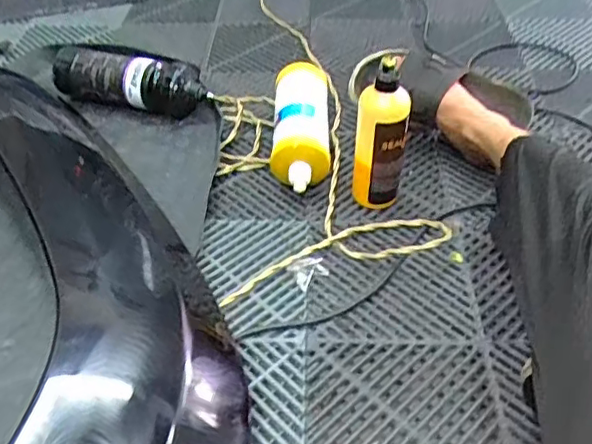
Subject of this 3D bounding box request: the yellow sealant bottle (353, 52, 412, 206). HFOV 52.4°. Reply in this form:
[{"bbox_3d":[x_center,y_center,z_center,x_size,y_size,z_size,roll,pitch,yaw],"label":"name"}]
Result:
[{"bbox_3d":[0.110,-0.102,0.787,0.065,0.212,0.055,9,46,9],"label":"yellow sealant bottle"}]

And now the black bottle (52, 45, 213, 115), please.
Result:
[{"bbox_3d":[-0.273,-0.235,0.985,0.279,0.063,0.071,12,46,12],"label":"black bottle"}]

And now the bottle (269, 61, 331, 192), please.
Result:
[{"bbox_3d":[0.008,-0.140,0.899,0.084,0.097,0.244,0,45,1],"label":"bottle"}]

